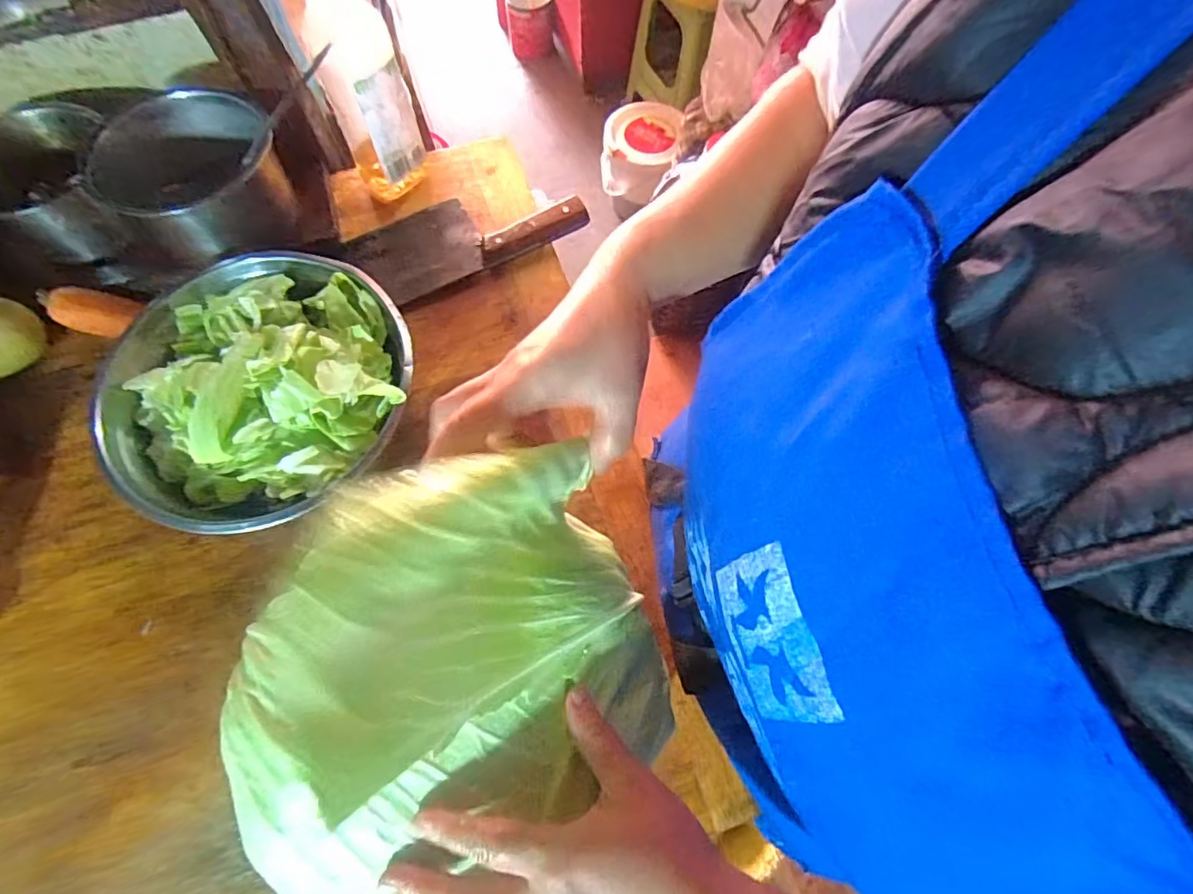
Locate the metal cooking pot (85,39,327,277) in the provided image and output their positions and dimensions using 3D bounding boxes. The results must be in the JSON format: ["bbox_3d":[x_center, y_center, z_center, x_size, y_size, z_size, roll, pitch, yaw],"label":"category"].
[{"bbox_3d":[-0.360,-0.242,0.513,0.165,0.113,0.151,0,68,-1],"label":"metal cooking pot"}]

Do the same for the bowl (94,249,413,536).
[{"bbox_3d":[-0.274,-0.049,0.455,0.237,0.084,0.236,0,68,-1],"label":"bowl"}]

